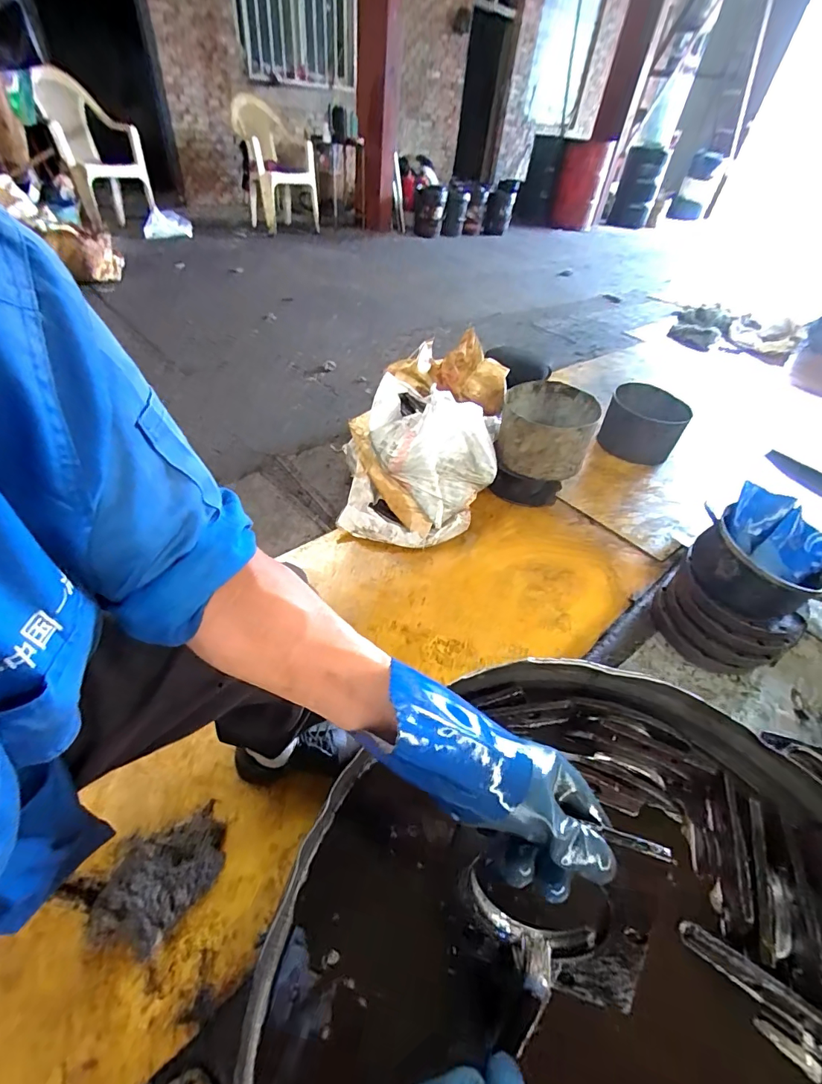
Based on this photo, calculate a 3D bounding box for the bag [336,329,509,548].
[{"bbox_3d":[0.042,-0.310,1.343,0.465,0.337,0.557,8,43,2],"label":"bag"}]

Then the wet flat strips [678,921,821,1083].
[{"bbox_3d":[0.304,0.382,0.354,0.158,0.038,0.037,31,48,22],"label":"wet flat strips"}]

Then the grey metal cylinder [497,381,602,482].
[{"bbox_3d":[0.421,-0.350,1.395,0.280,0.197,0.269,12,44,4],"label":"grey metal cylinder"}]

